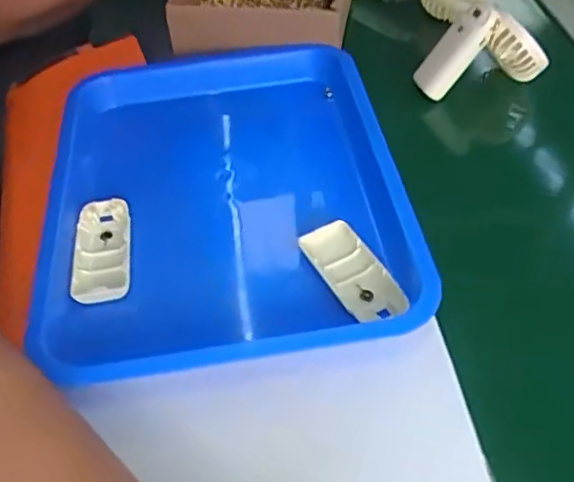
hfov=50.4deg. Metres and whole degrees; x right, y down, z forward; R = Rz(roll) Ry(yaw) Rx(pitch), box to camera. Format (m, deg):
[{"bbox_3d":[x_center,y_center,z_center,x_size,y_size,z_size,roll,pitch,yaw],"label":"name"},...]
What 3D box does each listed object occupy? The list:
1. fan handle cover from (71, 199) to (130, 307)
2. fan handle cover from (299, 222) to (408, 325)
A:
[{"bbox_3d":[-0.158,0.007,0.520,0.047,0.015,0.105,-9,47,-5],"label":"fan handle cover"},{"bbox_3d":[0.053,0.027,0.484,0.044,0.019,0.108,-25,50,-18],"label":"fan handle cover"}]

